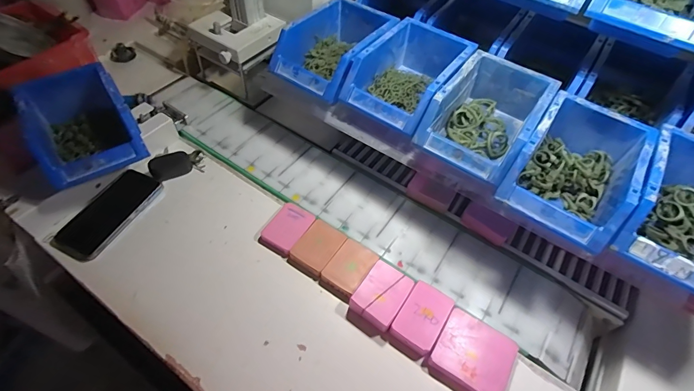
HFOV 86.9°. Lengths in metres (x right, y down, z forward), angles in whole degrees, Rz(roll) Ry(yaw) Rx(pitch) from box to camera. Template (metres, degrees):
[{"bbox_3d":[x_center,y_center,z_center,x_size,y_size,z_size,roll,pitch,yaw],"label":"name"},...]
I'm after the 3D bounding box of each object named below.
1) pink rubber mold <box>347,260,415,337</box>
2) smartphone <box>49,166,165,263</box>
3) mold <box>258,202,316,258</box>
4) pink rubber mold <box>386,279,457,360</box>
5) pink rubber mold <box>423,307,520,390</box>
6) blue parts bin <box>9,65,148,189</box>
[{"bbox_3d":[0.042,0.132,0.471,0.056,0.031,0.082,31,59,18],"label":"pink rubber mold"},{"bbox_3d":[-0.349,0.026,0.538,0.073,0.015,0.149,23,57,13],"label":"smartphone"},{"bbox_3d":[-0.087,0.047,0.535,0.057,0.011,0.075,28,58,15],"label":"mold"},{"bbox_3d":[0.093,0.156,0.461,0.052,0.021,0.085,31,59,17],"label":"pink rubber mold"},{"bbox_3d":[0.152,0.193,0.441,0.087,0.019,0.088,31,59,17],"label":"pink rubber mold"},{"bbox_3d":[-0.383,-0.105,0.532,0.123,0.080,0.186,-28,61,-23],"label":"blue parts bin"}]

